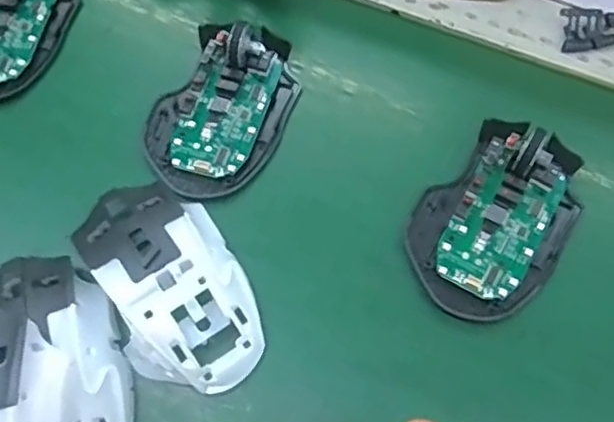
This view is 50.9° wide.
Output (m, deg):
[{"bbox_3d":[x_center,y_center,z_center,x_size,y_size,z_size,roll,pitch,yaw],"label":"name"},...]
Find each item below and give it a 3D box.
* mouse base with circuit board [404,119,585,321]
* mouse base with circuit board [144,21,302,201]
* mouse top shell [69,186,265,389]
[{"bbox_3d":[0.100,-0.001,0.331,0.073,0.029,0.111,29,69,14],"label":"mouse base with circuit board"},{"bbox_3d":[-0.048,-0.063,0.364,0.072,0.026,0.112,19,67,10],"label":"mouse base with circuit board"},{"bbox_3d":[-0.068,0.033,0.314,0.064,0.037,0.114,-27,67,-11],"label":"mouse top shell"}]

